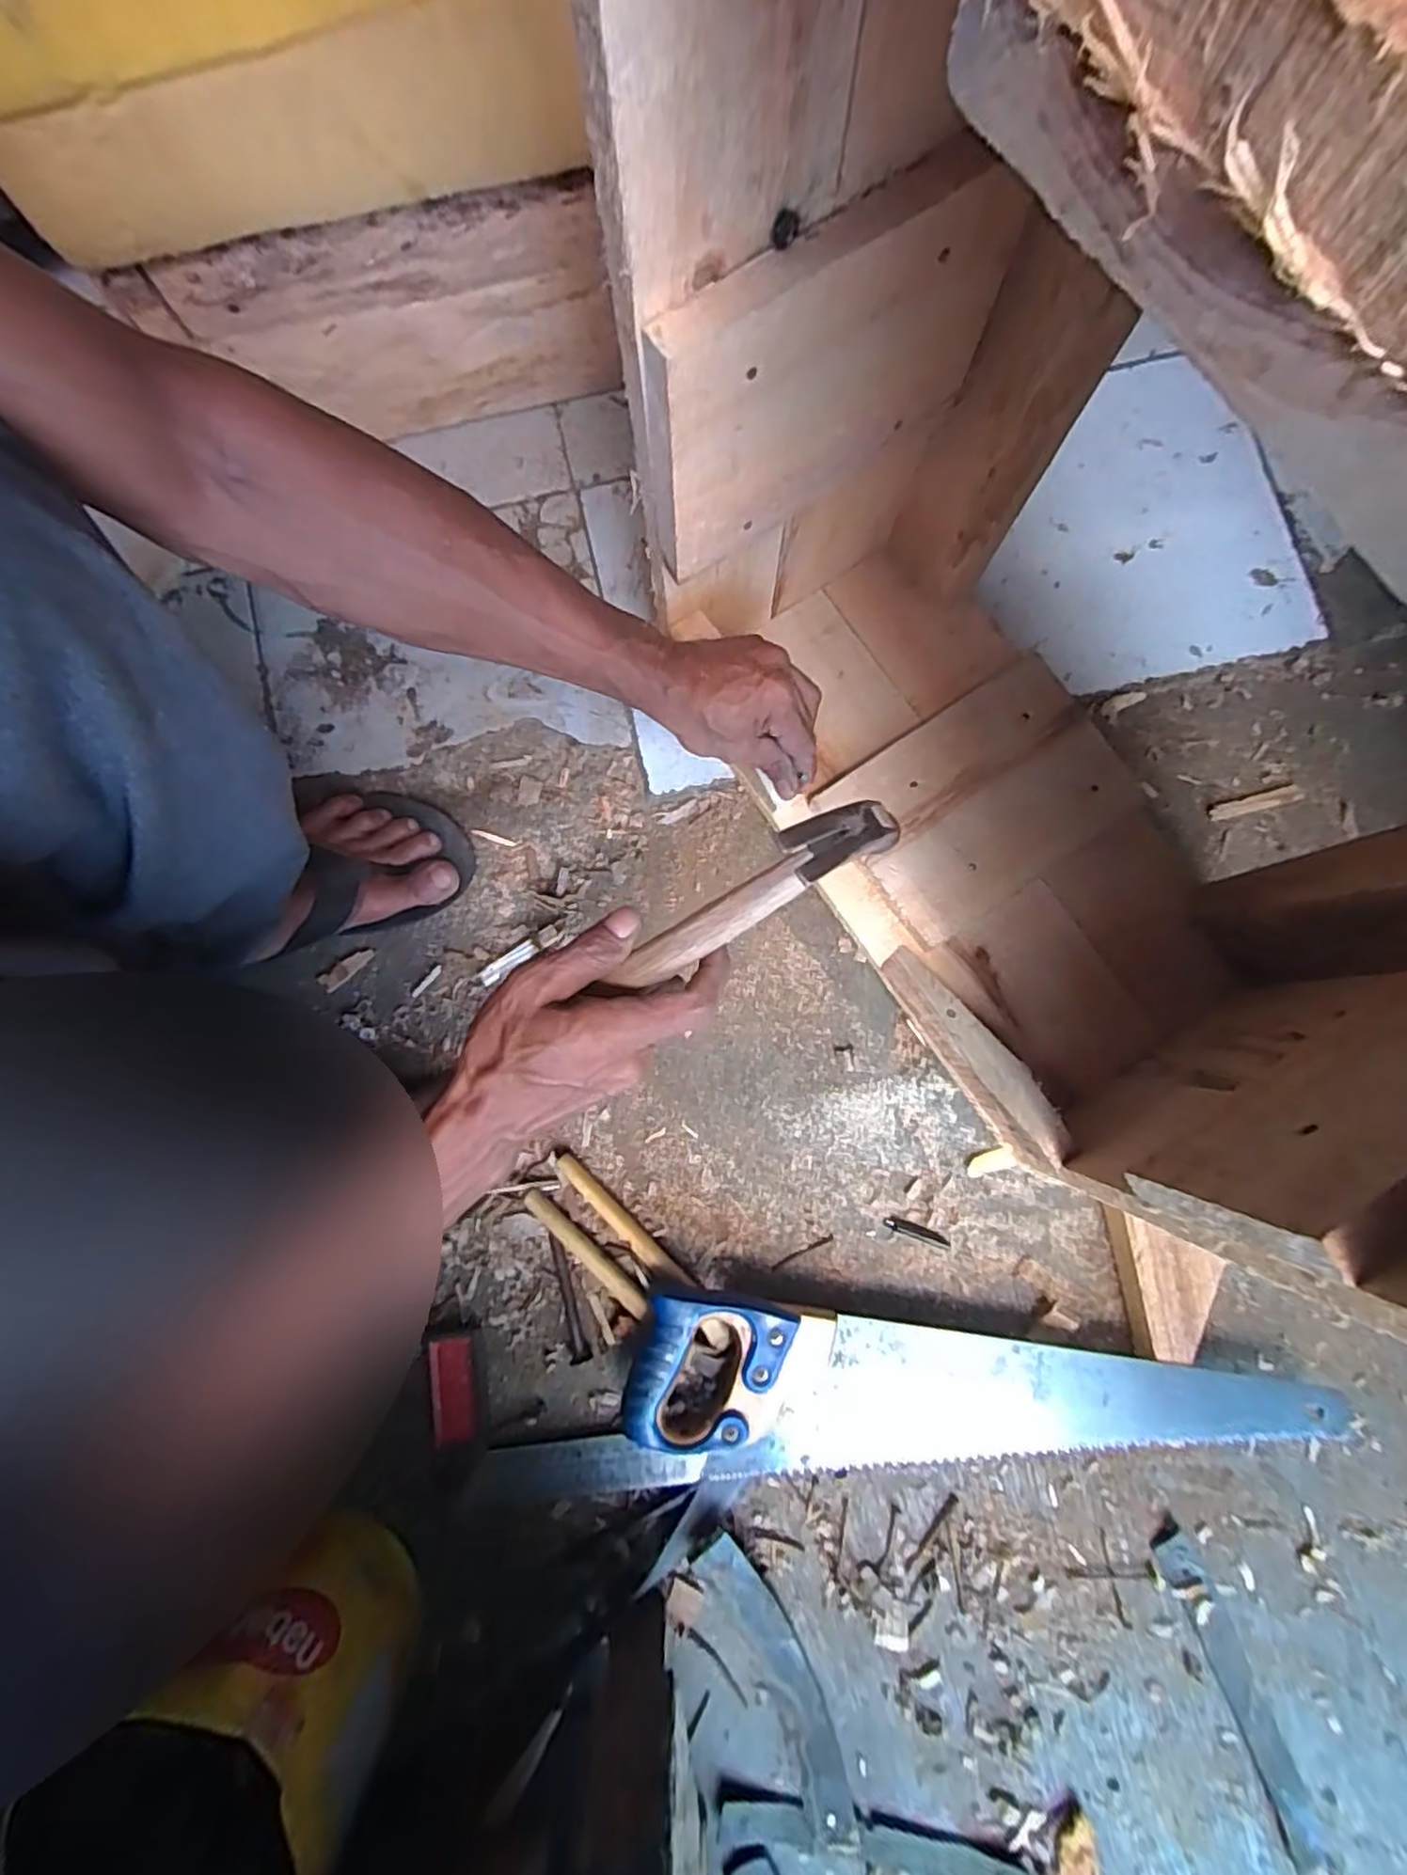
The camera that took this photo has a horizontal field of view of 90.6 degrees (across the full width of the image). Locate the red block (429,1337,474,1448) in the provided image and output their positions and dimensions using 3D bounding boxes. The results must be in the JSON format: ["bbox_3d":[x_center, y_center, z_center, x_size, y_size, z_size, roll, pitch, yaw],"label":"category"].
[{"bbox_3d":[-0.186,0.335,0.513,0.028,0.012,0.068,-12,67,-3],"label":"red block"}]

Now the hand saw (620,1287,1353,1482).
[{"bbox_3d":[0.190,0.338,0.493,0.485,0.044,0.122,6,81,2],"label":"hand saw"}]

